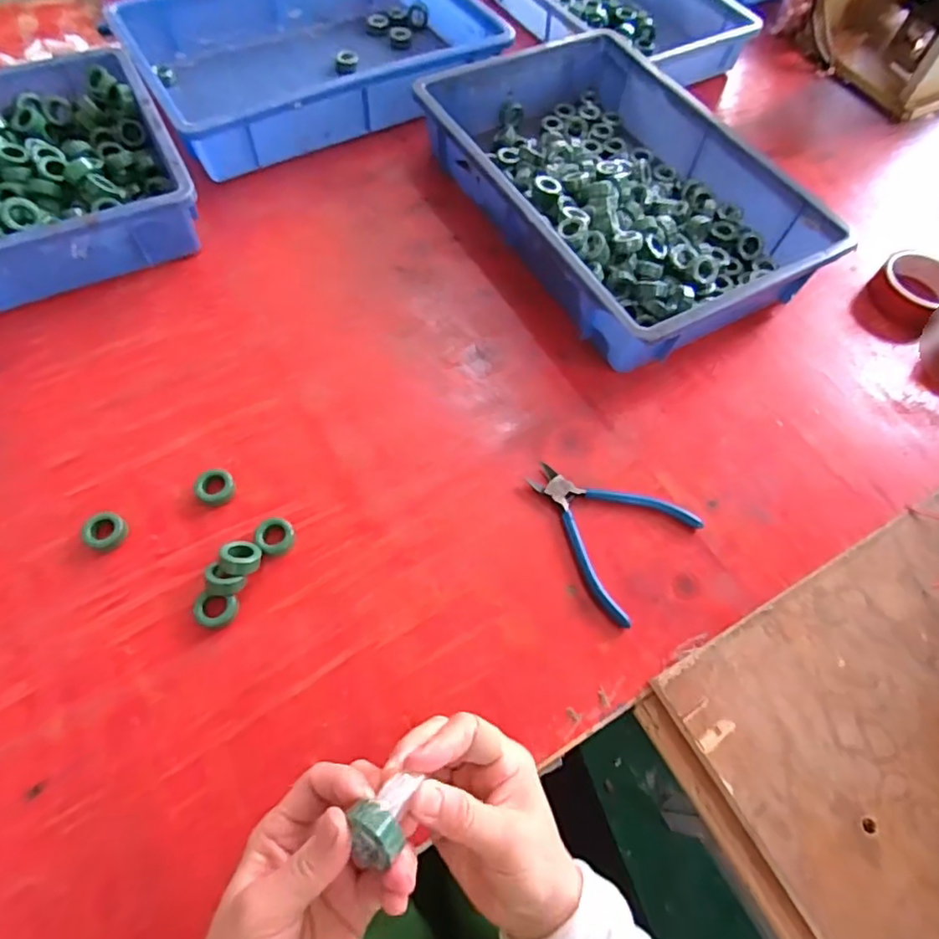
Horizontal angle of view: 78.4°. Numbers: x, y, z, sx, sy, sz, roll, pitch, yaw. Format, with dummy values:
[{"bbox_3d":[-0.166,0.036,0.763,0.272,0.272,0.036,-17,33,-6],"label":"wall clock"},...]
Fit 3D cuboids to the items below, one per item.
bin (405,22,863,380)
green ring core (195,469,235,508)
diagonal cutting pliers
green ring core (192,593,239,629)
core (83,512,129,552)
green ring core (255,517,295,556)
[{"bbox_3d":[0.159,-0.321,0.652,0.276,0.081,0.436,-26,67,-16],"label":"bin"},{"bbox_3d":[-0.217,0.015,0.493,0.030,0.010,0.032,1,62,-3],"label":"green ring core"},{"bbox_3d":[0.113,0.046,0.500,0.135,0.012,0.119,39,67,15],"label":"diagonal cutting pliers"},{"bbox_3d":[-0.195,0.109,0.442,0.032,0.009,0.024,4,62,-2],"label":"green ring core"},{"bbox_3d":[-0.296,0.050,0.468,0.031,0.008,0.031,1,62,-3],"label":"core"},{"bbox_3d":[-0.160,0.056,0.474,0.030,0.013,0.030,1,62,-3],"label":"green ring core"}]

